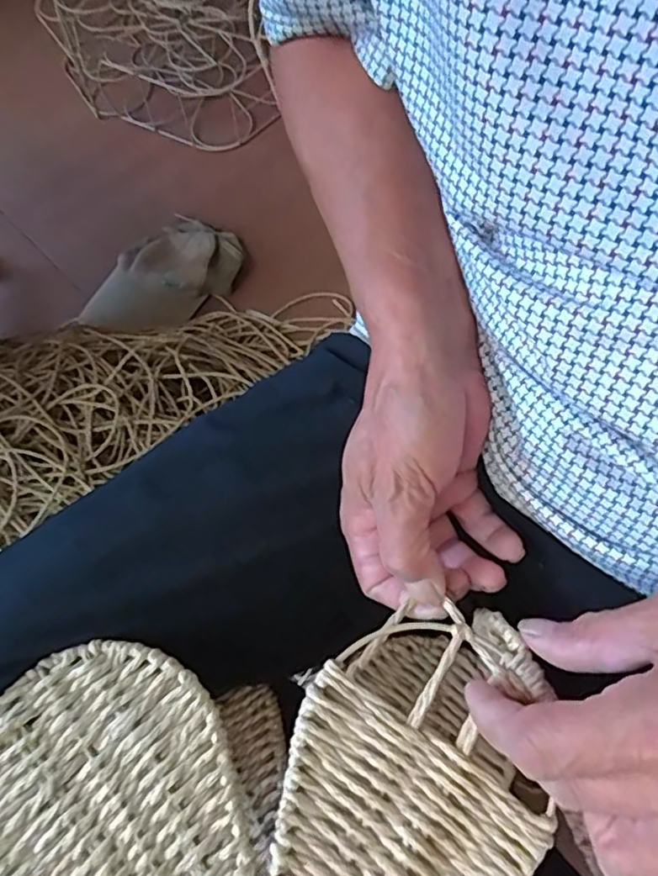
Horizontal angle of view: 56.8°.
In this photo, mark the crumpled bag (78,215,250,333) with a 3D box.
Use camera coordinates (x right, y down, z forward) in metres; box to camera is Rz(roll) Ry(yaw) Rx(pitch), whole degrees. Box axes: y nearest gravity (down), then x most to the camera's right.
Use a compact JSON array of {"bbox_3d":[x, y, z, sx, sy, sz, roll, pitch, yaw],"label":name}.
[{"bbox_3d":[-0.270,-0.257,0.963,0.261,0.069,0.171,-40,69,-15],"label":"crumpled bag"}]

